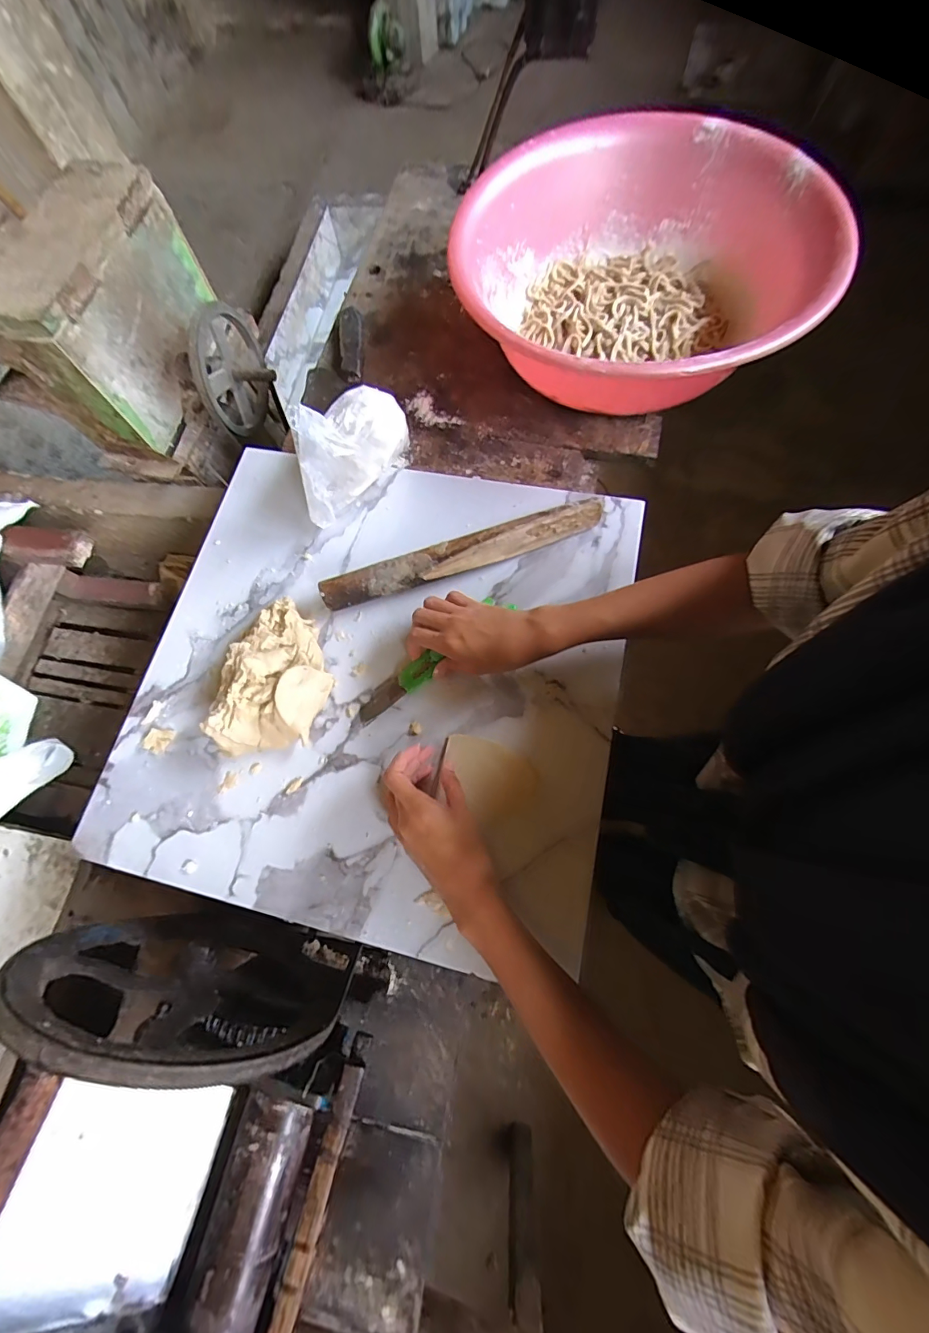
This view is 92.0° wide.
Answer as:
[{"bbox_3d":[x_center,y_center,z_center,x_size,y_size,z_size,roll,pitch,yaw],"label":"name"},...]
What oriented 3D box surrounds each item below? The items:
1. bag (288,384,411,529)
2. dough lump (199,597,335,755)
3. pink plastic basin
[{"bbox_3d":[-0.119,-0.240,0.489,0.069,0.122,0.163,13,72,8],"label":"bag"},{"bbox_3d":[-0.182,0.013,0.443,0.093,0.060,0.149,16,72,9],"label":"dough lump"},{"bbox_3d":[0.205,-0.455,0.539,0.387,0.137,0.431,39,77,15],"label":"pink plastic basin"}]

